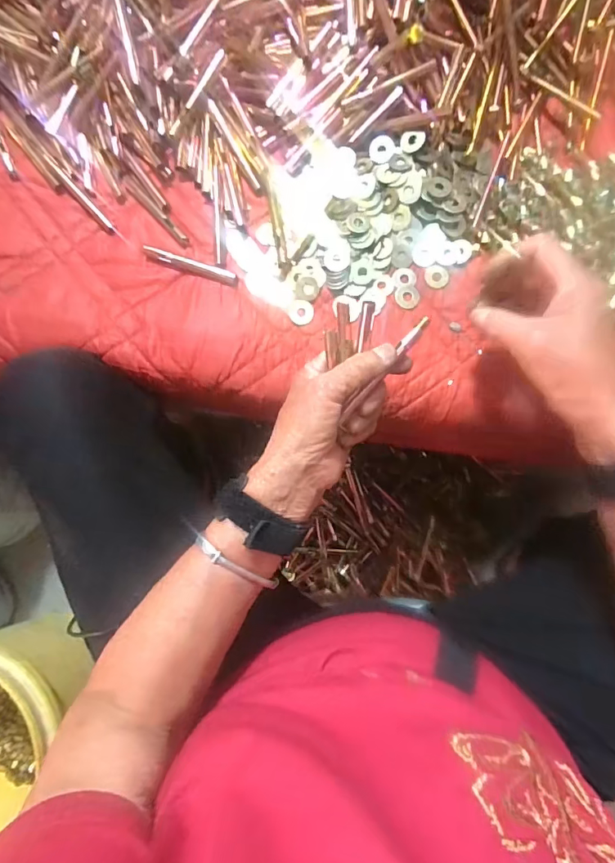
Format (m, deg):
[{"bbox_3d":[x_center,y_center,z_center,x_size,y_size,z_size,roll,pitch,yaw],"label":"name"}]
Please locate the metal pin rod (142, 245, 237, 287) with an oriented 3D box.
[{"bbox_3d":[-0.108,-0.152,0.424,0.091,0.008,0.013,18,84,3],"label":"metal pin rod"}]

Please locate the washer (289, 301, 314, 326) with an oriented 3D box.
[{"bbox_3d":[-0.005,-0.107,0.416,0.021,0.004,0.022,0,92,-6],"label":"washer"}]

